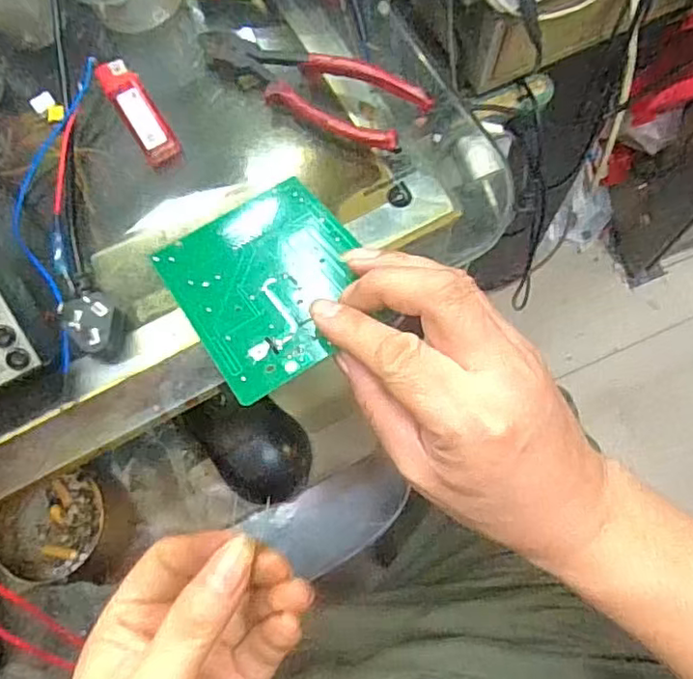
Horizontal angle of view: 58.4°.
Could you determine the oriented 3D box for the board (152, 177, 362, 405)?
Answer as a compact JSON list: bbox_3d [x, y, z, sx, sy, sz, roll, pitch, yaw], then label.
[{"bbox_3d":[-0.037,-0.031,0.310,0.091,0.004,0.112,-32,56,-12],"label":"board"}]

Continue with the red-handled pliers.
[{"bbox_3d":[-0.024,-0.161,0.384,0.152,0.020,0.047,30,76,11],"label":"red-handled pliers"}]

